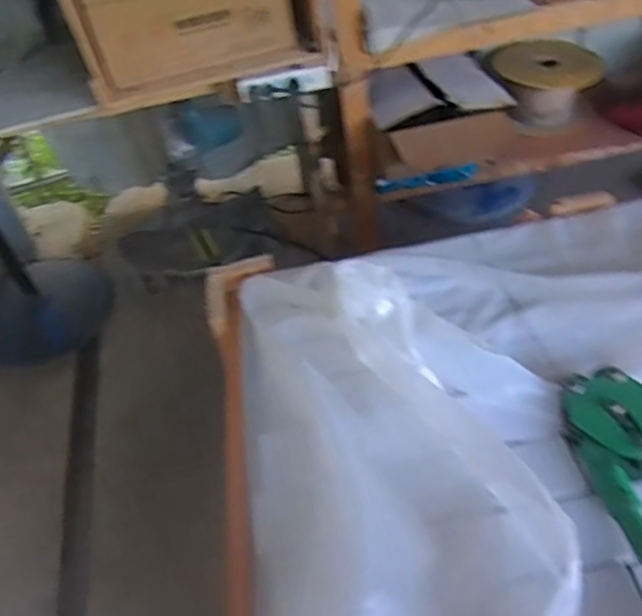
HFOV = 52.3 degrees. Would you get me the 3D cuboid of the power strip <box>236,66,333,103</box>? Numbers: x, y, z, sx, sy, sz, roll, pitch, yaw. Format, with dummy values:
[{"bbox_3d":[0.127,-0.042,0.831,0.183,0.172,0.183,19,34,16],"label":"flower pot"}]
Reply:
[{"bbox_3d":[-0.081,-0.509,1.484,0.212,0.046,0.032,-15,49,-5],"label":"power strip"}]

